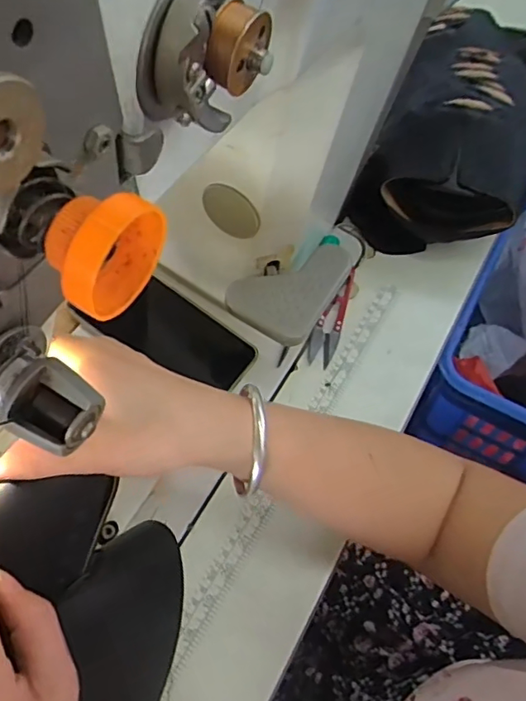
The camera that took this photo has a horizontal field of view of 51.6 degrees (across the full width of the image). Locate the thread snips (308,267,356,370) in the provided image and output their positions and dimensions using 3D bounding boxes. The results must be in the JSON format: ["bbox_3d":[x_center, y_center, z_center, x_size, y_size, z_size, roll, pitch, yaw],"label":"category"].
[{"bbox_3d":[0.069,-0.034,0.526,0.027,0.006,0.117,19,61,10],"label":"thread snips"}]

